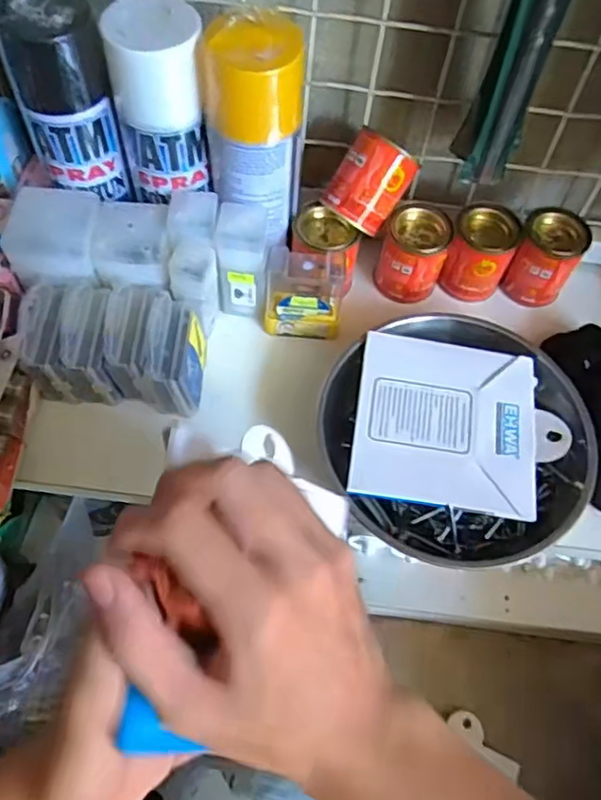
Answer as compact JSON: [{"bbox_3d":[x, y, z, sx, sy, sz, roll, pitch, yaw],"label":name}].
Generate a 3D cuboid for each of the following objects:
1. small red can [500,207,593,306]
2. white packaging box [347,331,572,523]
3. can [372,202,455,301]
[{"bbox_3d":[0.209,-0.120,0.537,0.051,0.067,0.049,2,57,-3],"label":"small red can"},{"bbox_3d":[0.116,0.015,0.457,0.147,0.015,0.128,10,57,2],"label":"white packaging box"},{"bbox_3d":[0.095,-0.123,0.531,0.053,0.068,0.048,14,57,5],"label":"can"}]

